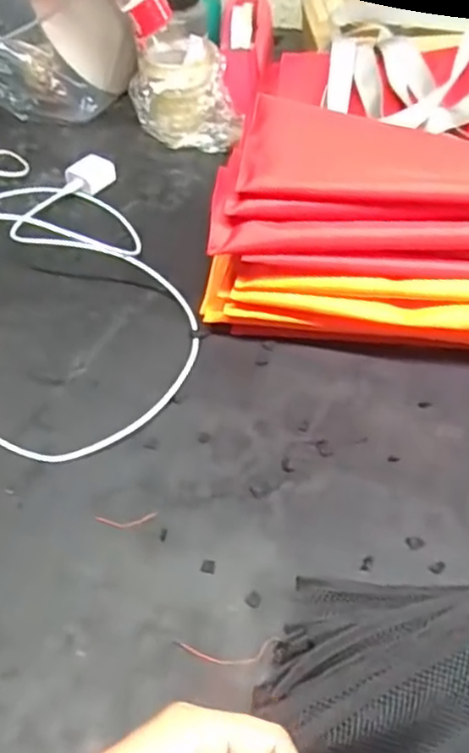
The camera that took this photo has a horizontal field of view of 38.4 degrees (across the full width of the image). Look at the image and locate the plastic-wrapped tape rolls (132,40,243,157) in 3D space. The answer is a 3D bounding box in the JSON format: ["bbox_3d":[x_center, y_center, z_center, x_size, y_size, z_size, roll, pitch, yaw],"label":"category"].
[{"bbox_3d":[-0.067,-0.367,0.872,0.123,0.101,0.111,-6,47,-2],"label":"plastic-wrapped tape rolls"}]

